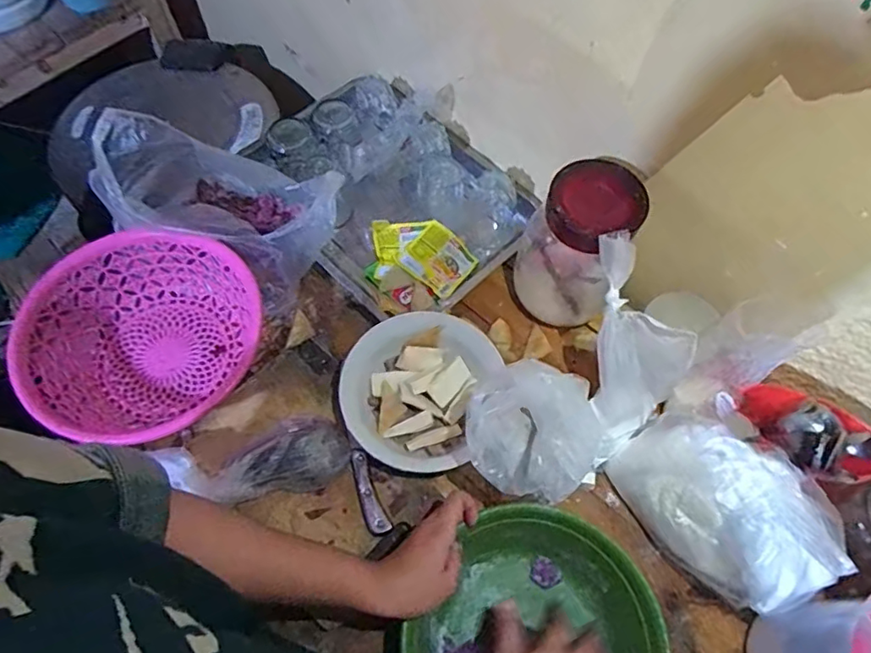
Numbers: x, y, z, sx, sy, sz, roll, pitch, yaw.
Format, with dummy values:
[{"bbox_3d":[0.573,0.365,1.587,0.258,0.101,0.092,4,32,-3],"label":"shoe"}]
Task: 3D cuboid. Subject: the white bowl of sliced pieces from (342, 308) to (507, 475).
[{"bbox_3d":[-0.025,0.073,0.669,0.163,0.050,0.182,19,65,7],"label":"white bowl of sliced pieces"}]

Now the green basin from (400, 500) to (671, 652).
[{"bbox_3d":[0.096,0.311,0.553,0.215,0.099,0.229,1,64,-2],"label":"green basin"}]

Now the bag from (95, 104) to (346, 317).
[{"bbox_3d":[-0.255,-0.156,0.703,0.285,0.155,0.154,22,66,8],"label":"bag"}]

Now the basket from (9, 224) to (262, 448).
[{"bbox_3d":[-0.346,0.005,0.687,0.243,0.097,0.231,-5,65,-5],"label":"basket"}]

